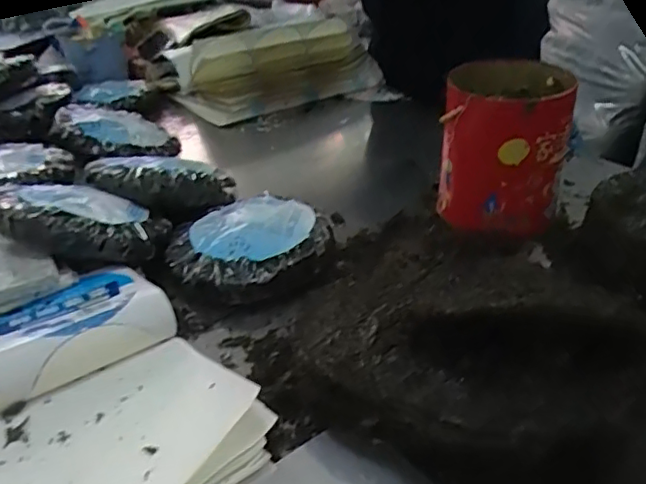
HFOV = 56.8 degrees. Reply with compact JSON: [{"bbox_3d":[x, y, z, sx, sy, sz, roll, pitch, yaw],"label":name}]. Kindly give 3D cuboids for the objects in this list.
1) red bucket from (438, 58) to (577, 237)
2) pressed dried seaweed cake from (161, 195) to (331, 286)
[{"bbox_3d":[0.240,-0.130,0.792,0.154,0.172,0.175,7,33,17],"label":"red bucket"},{"bbox_3d":[-0.094,0.003,0.735,0.186,0.051,0.174,-28,39,-34],"label":"pressed dried seaweed cake"}]

